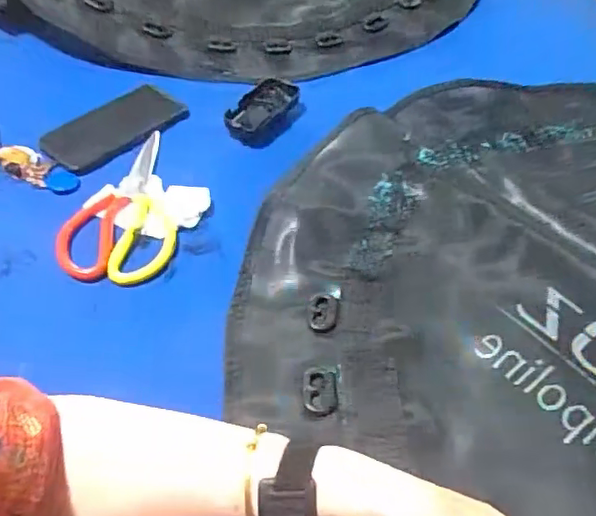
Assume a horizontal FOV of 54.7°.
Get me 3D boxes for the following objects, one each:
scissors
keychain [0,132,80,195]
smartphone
[{"bbox_3d":[-0.178,-0.063,0.599,0.105,0.014,0.209,0,49,-4],"label":"scissors"},{"bbox_3d":[-0.324,-0.124,0.647,0.200,0.011,0.049,35,55,24],"label":"keychain"},{"bbox_3d":[-0.217,-0.155,0.685,0.077,0.013,0.165,32,54,22],"label":"smartphone"}]

